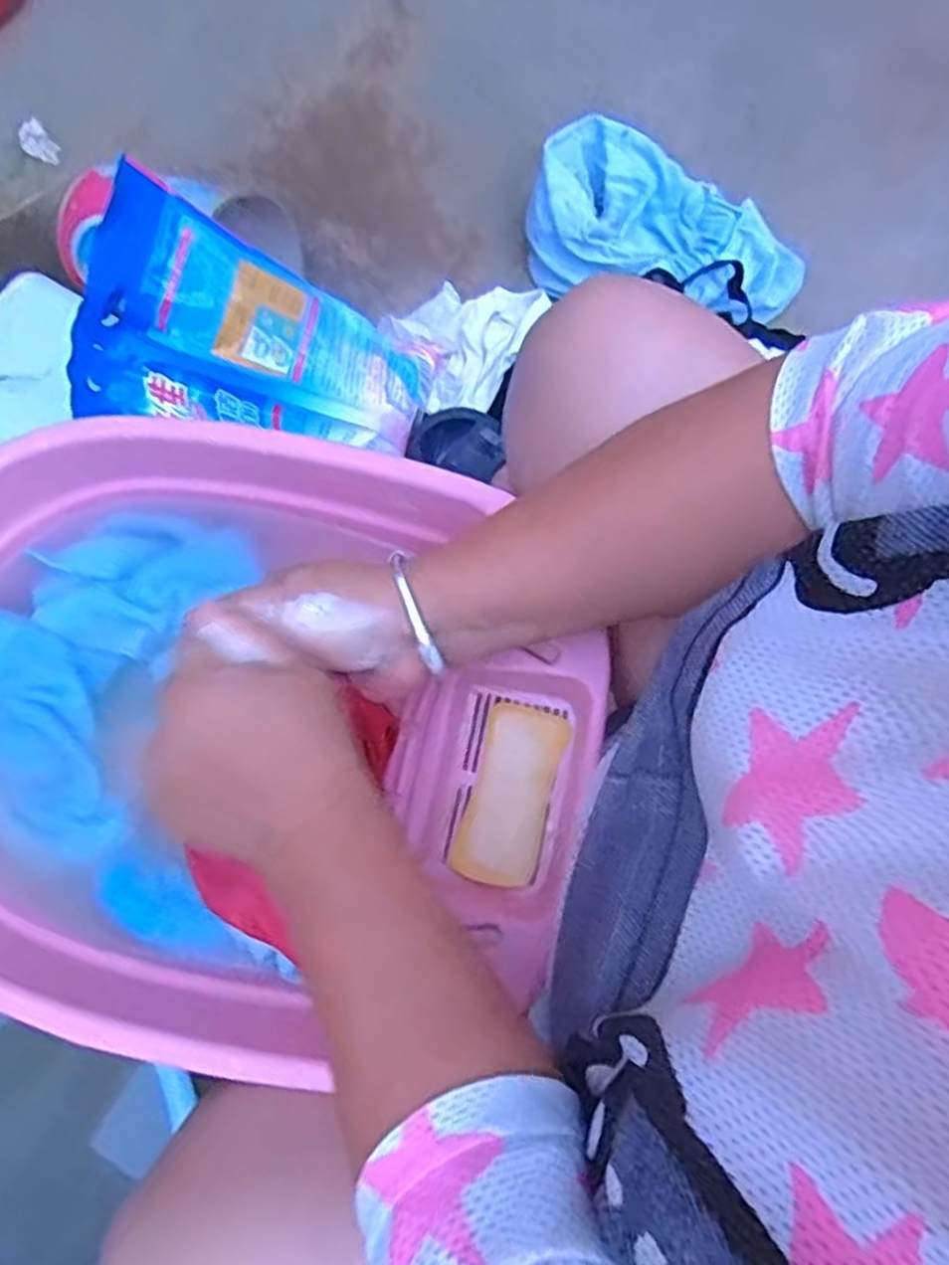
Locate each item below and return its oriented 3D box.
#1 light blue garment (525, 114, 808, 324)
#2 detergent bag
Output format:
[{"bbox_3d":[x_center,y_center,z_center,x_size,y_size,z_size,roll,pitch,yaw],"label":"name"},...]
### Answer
[{"bbox_3d":[0.224,-0.472,0.908,0.313,0.095,0.163,13,78,6],"label":"light blue garment"},{"bbox_3d":[-0.199,-0.277,0.781,0.357,0.073,0.197,13,91,-34],"label":"detergent bag"}]

